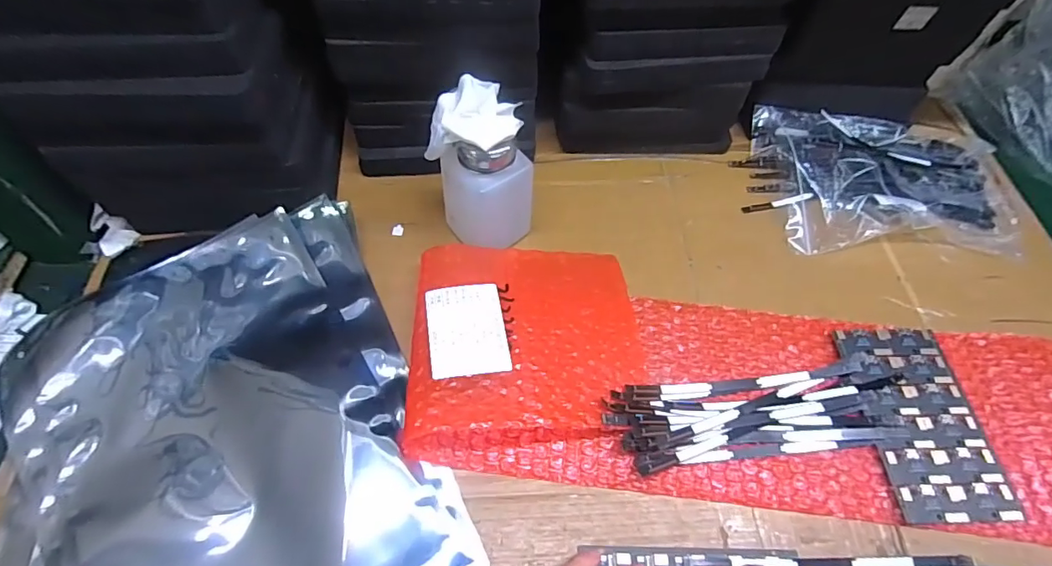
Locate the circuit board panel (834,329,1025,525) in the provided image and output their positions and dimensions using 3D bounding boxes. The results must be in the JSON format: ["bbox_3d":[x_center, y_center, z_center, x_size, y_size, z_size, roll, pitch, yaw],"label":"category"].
[{"bbox_3d":[0.270,0.091,0.351,0.077,0.010,0.132,1,58,-2],"label":"circuit board panel"}]

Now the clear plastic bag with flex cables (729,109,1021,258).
[{"bbox_3d":[0.324,-0.090,0.454,0.238,0.039,0.136,4,58,0],"label":"clear plastic bag with flex cables"}]

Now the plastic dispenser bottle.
[{"bbox_3d":[-0.033,-0.082,0.380,0.067,0.114,0.076,-37,66,-22],"label":"plastic dispenser bottle"}]

